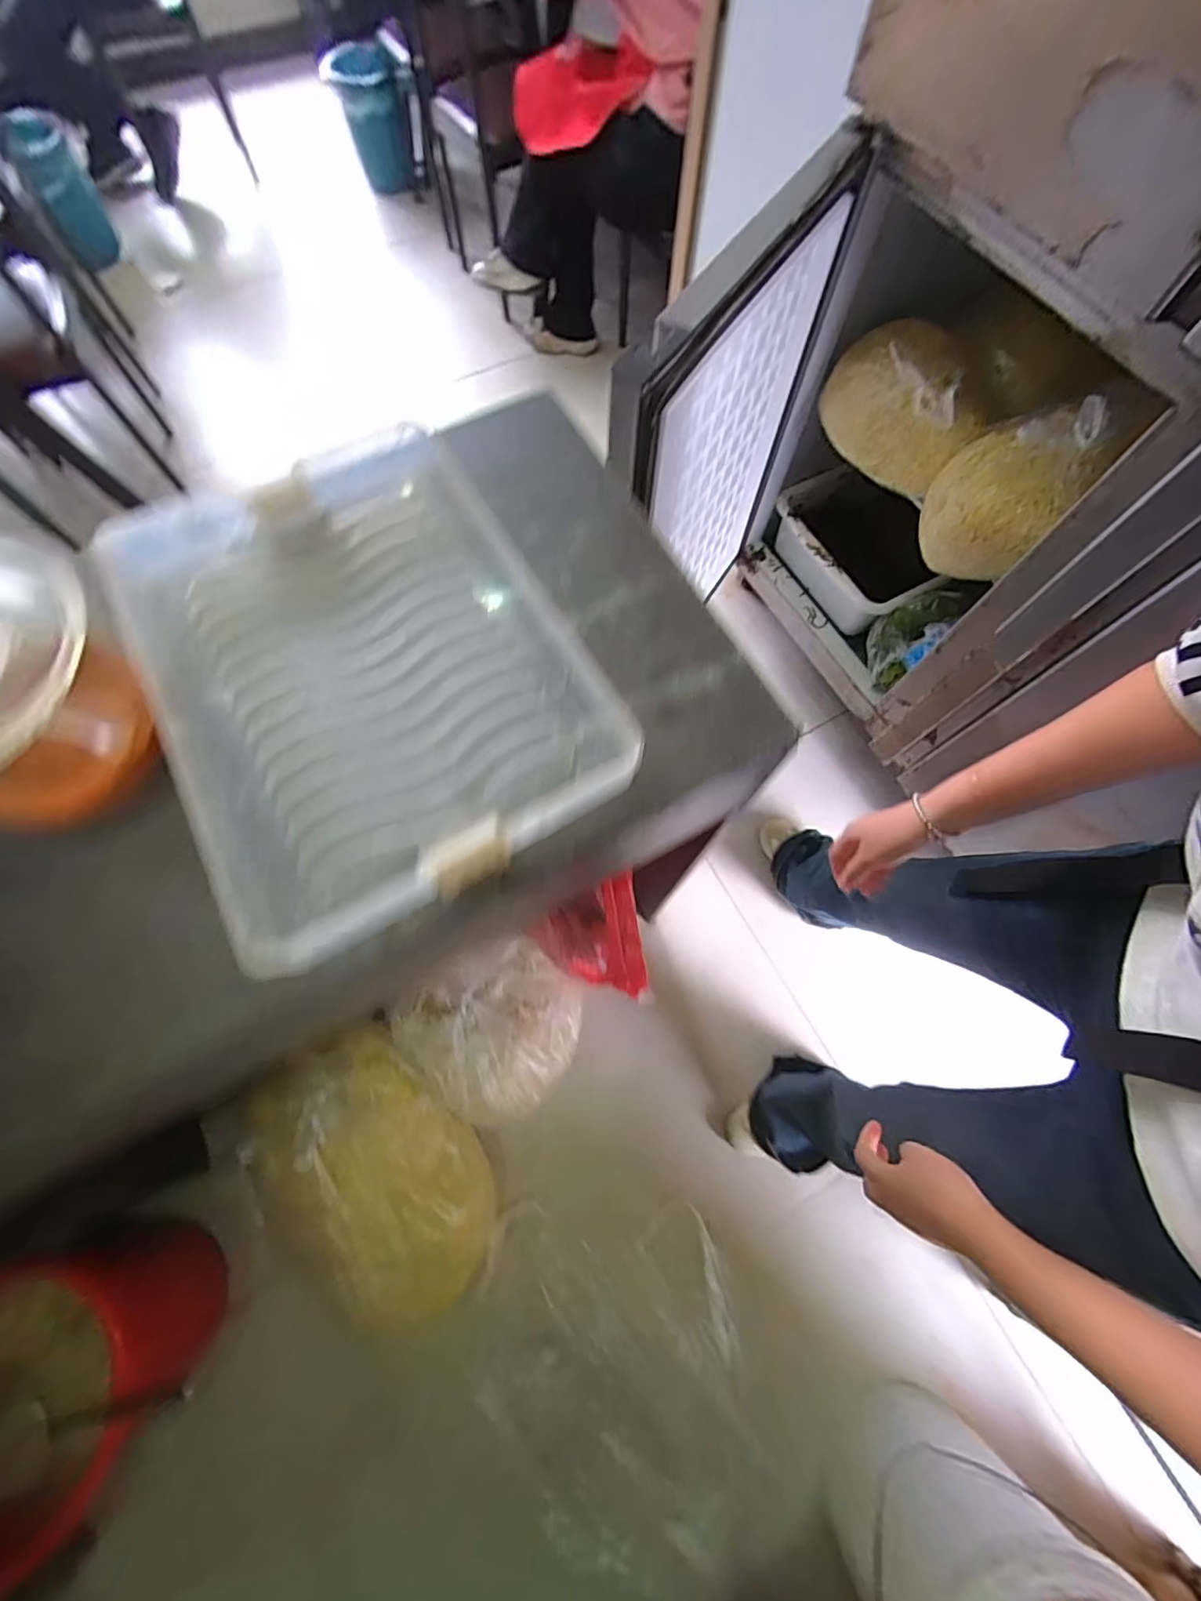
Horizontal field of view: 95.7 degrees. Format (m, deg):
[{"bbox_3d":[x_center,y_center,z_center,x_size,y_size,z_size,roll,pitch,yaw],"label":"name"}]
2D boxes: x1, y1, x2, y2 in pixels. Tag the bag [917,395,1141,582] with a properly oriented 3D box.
[{"bbox_3d":[0.585,-0.454,0.786,0.166,0.213,0.166,-40,76,-13],"label":"bag"}]

